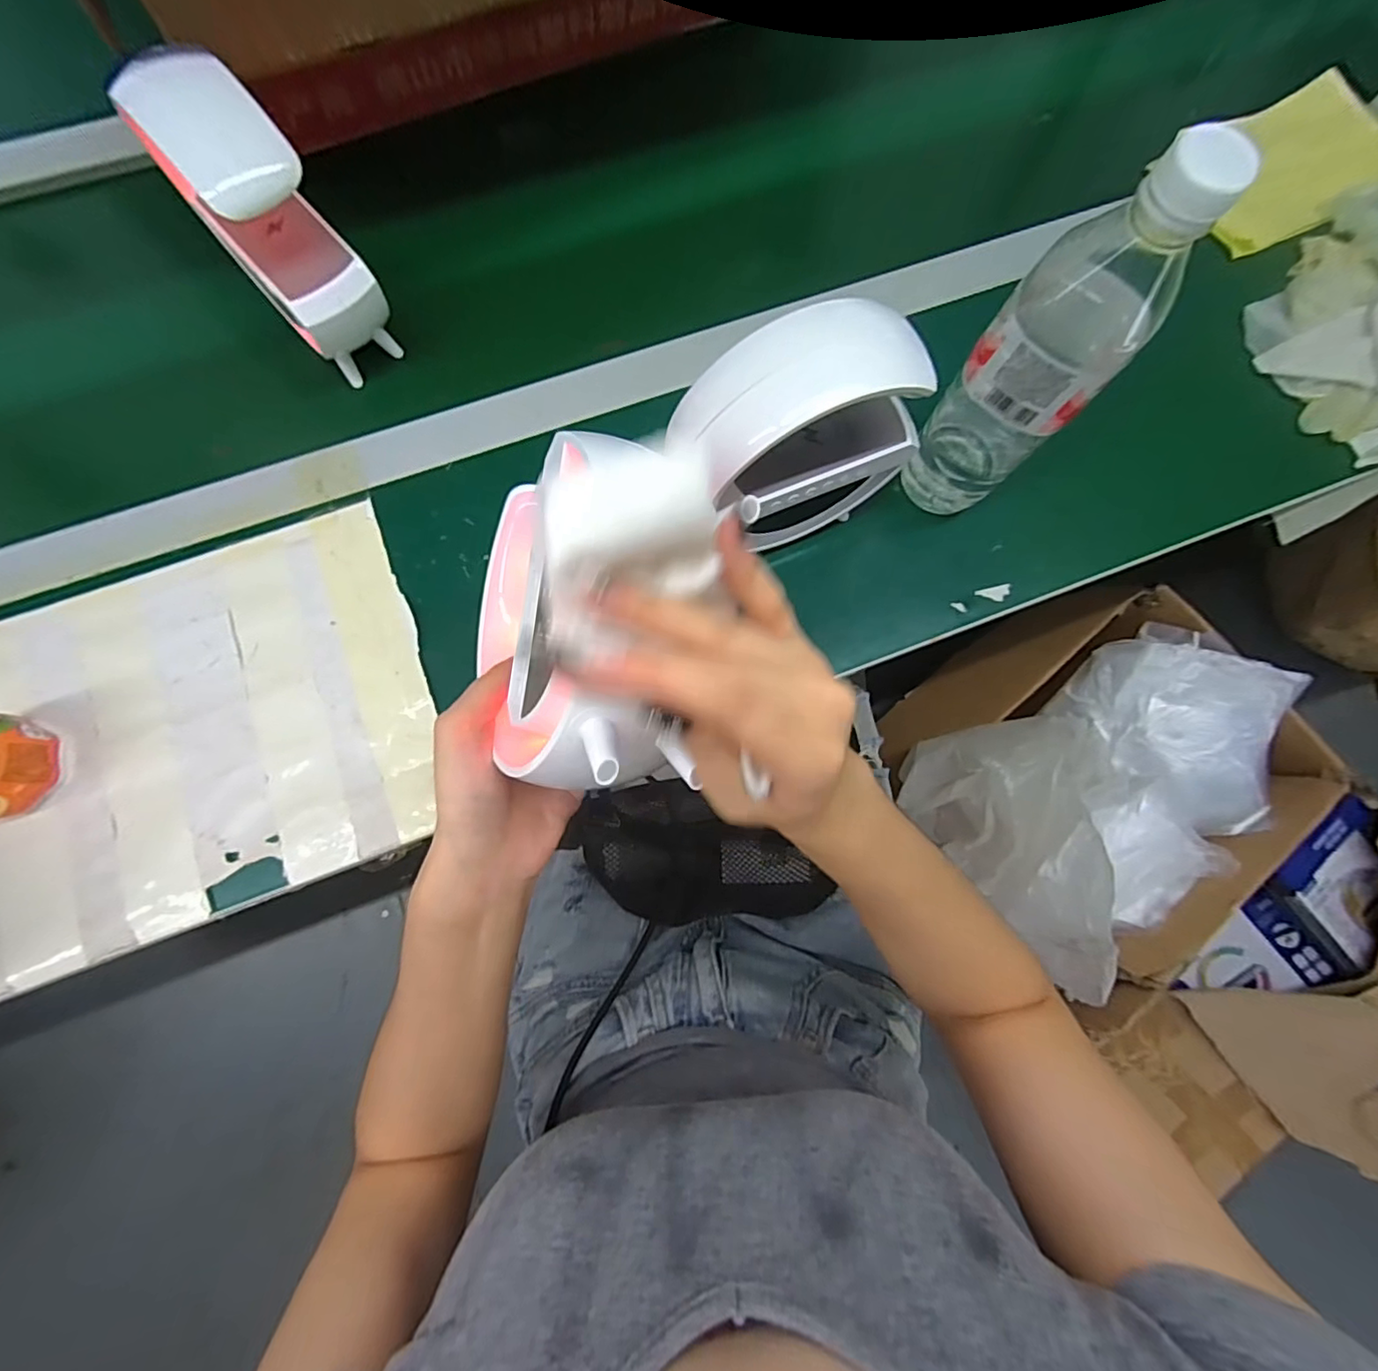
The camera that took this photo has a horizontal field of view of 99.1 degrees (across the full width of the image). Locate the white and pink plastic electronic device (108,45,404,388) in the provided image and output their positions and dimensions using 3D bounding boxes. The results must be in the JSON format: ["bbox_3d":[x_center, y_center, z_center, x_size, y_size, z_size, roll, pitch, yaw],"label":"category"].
[{"bbox_3d":[-0.249,-0.272,0.367,0.060,0.161,0.077,-40,82,-8],"label":"white and pink plastic electronic device"}]

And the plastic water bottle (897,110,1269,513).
[{"bbox_3d":[0.188,-0.173,0.325,0.063,0.226,0.056,39,81,7],"label":"plastic water bottle"}]

